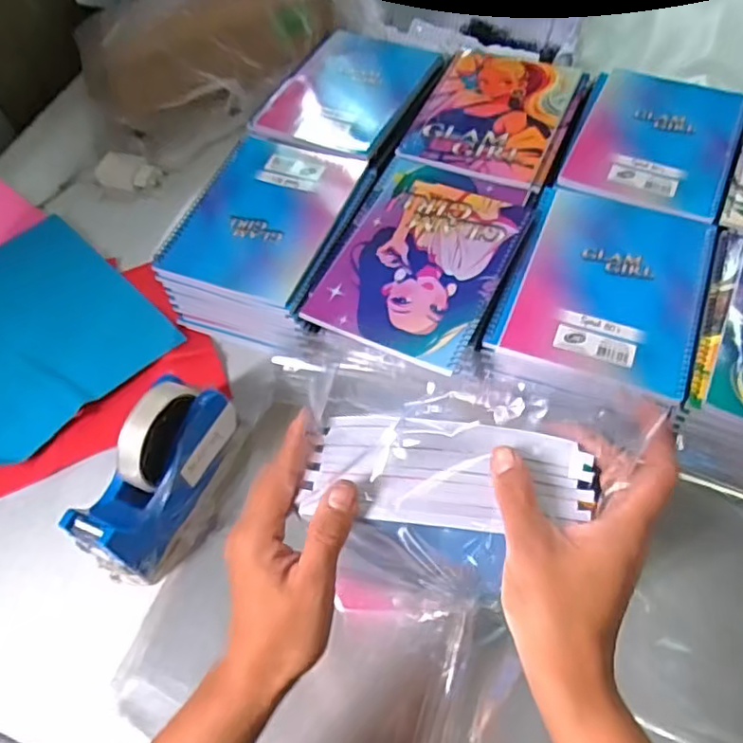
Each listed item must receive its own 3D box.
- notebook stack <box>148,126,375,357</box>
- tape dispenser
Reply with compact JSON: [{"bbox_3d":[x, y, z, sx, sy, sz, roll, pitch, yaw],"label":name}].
[{"bbox_3d":[-0.102,-0.136,0.646,0.160,0.084,0.224,16,63,15],"label":"notebook stack"},{"bbox_3d":[-0.173,0.084,0.502,0.060,0.106,0.160,21,64,17],"label":"tape dispenser"}]

